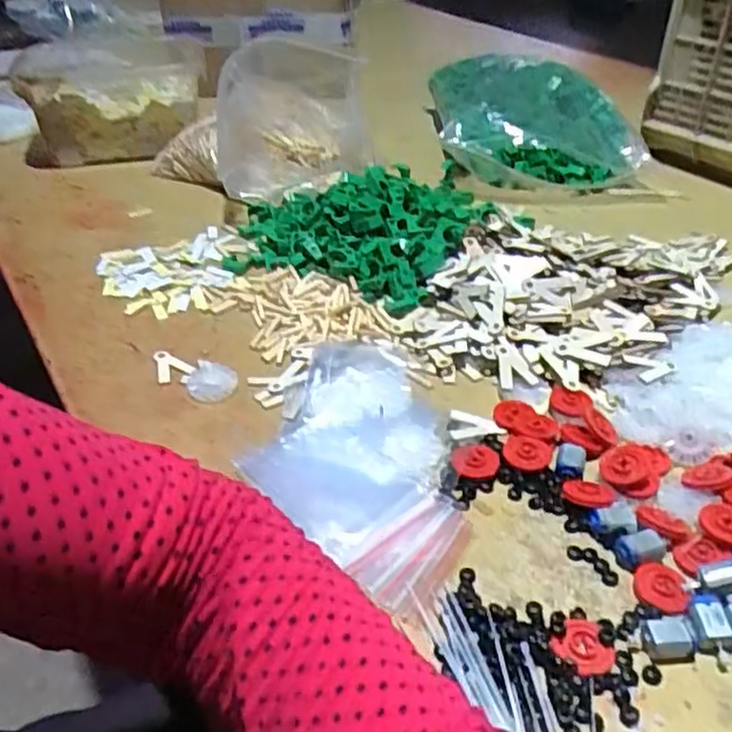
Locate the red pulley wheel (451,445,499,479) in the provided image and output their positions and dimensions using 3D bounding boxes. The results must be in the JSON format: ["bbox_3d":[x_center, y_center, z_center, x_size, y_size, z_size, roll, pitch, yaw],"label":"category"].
[{"bbox_3d":[0.077,0.066,0.507,0.032,0.007,0.035,0,36,0],"label":"red pulley wheel"}]

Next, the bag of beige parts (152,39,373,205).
[{"bbox_3d":[-0.115,-0.322,0.904,0.247,0.145,0.220,27,44,31],"label":"bag of beige parts"}]

